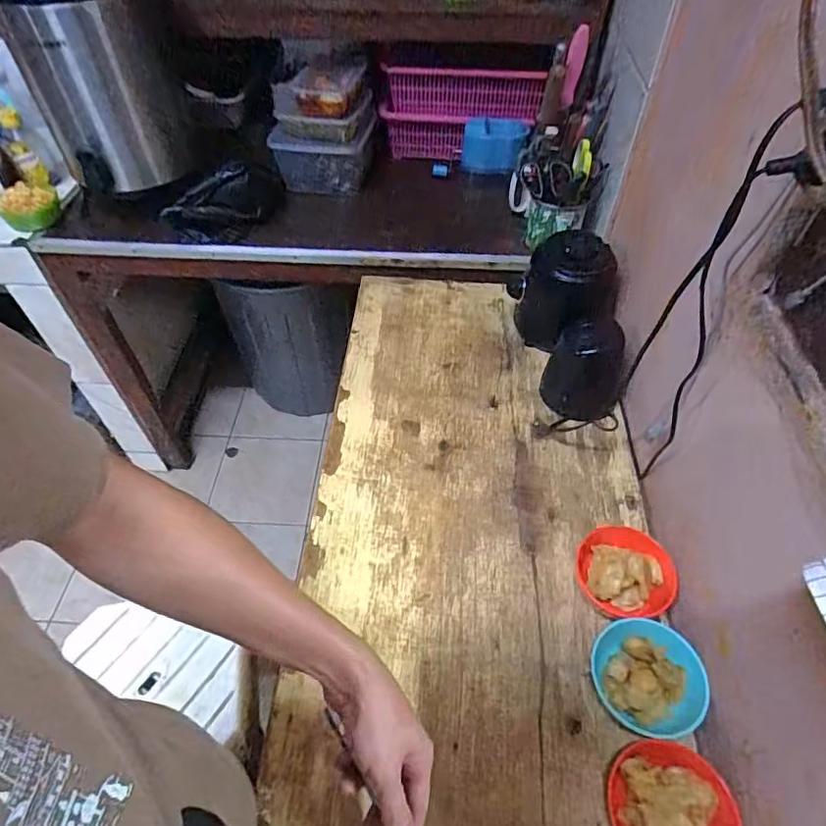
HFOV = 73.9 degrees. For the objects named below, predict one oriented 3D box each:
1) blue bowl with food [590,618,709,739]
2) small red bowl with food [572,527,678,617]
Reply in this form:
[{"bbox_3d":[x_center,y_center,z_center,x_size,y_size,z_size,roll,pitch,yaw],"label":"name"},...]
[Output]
[{"bbox_3d":[0.239,0.279,0.575,0.105,0.057,0.103,0,50,0],"label":"blue bowl with food"},{"bbox_3d":[0.250,0.185,0.646,0.095,0.067,0.108,-25,54,-20],"label":"small red bowl with food"}]

